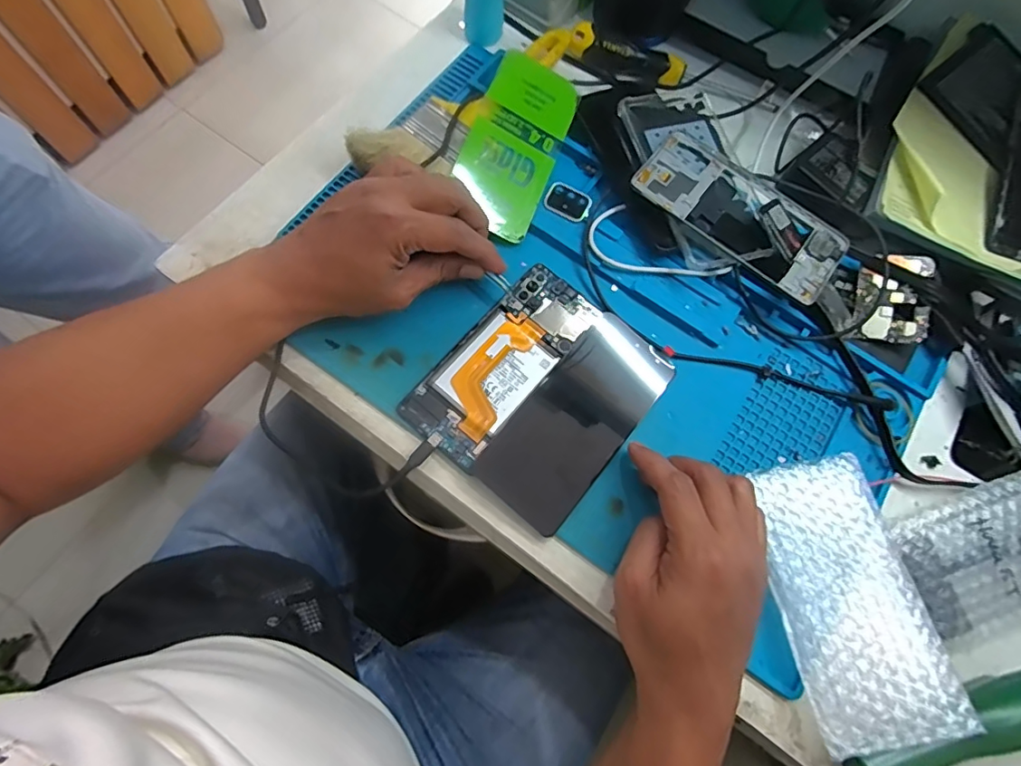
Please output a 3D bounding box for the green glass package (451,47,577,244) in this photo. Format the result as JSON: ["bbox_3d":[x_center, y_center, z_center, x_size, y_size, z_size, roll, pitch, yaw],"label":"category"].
[{"bbox_3d":[0.004,-0.191,0.414,0.070,0.006,0.147,24,78,-14],"label":"green glass package"}]

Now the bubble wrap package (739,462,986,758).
[{"bbox_3d":[0.216,0.134,0.333,0.086,0.023,0.167,-7,73,-6],"label":"bubble wrap package"}]

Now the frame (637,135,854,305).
[{"bbox_3d":[0.178,-0.131,0.402,0.161,0.012,0.071,37,73,7],"label":"frame"}]

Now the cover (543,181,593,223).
[{"bbox_3d":[0.047,-0.146,0.415,0.036,0.005,0.025,34,73,7],"label":"cover"}]

